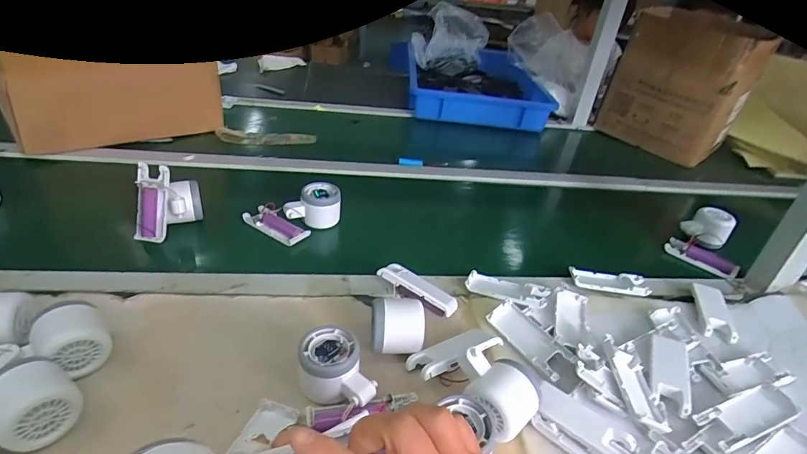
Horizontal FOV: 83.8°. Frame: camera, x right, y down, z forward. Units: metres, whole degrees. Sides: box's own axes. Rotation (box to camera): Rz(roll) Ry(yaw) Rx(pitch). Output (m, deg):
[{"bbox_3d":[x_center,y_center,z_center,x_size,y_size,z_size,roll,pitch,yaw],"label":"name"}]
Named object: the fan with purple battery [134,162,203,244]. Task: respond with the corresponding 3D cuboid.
[{"bbox_3d":[-0.326,-0.036,0.621,0.088,0.084,0.053,-11,37,-28],"label":"fan with purple battery"}]

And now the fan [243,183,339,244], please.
[{"bbox_3d":[-0.163,-0.029,0.680,0.095,0.055,0.109,26,36,26],"label":"fan"}]

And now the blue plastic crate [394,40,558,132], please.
[{"bbox_3d":[0.194,-0.413,1.293,0.353,0.096,0.447,6,32,-4],"label":"blue plastic crate"}]

